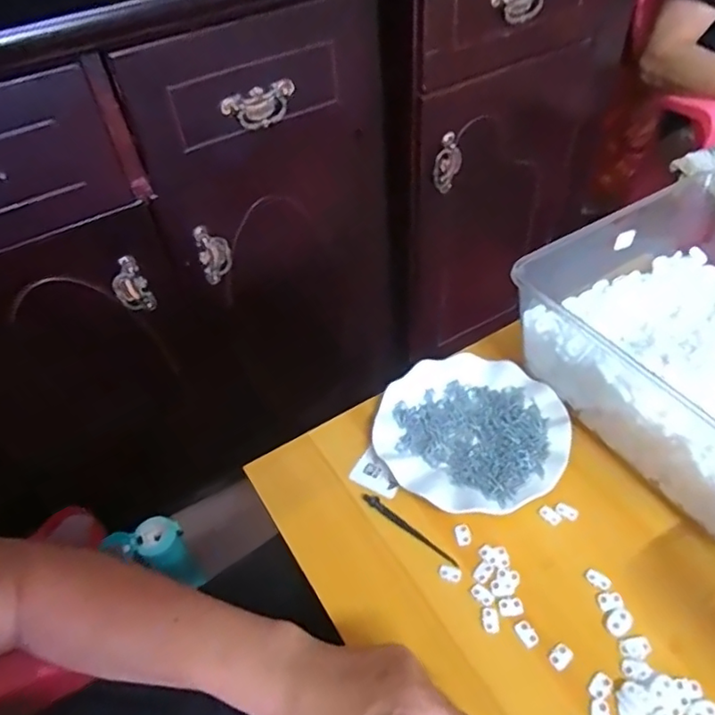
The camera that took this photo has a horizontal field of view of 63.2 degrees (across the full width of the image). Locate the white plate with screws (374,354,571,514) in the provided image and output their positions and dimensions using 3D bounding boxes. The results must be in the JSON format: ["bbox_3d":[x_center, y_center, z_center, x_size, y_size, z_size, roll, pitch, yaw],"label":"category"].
[{"bbox_3d":[0.112,0.075,0.588,0.180,0.025,0.180,-2,47,3],"label":"white plate with screws"}]

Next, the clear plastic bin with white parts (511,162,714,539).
[{"bbox_3d":[0.346,-0.008,0.561,0.275,0.136,0.293,-27,51,-19],"label":"clear plastic bin with white parts"}]

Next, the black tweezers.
[{"bbox_3d":[0.046,0.155,0.529,0.106,0.006,0.009,32,57,29],"label":"black tweezers"}]

